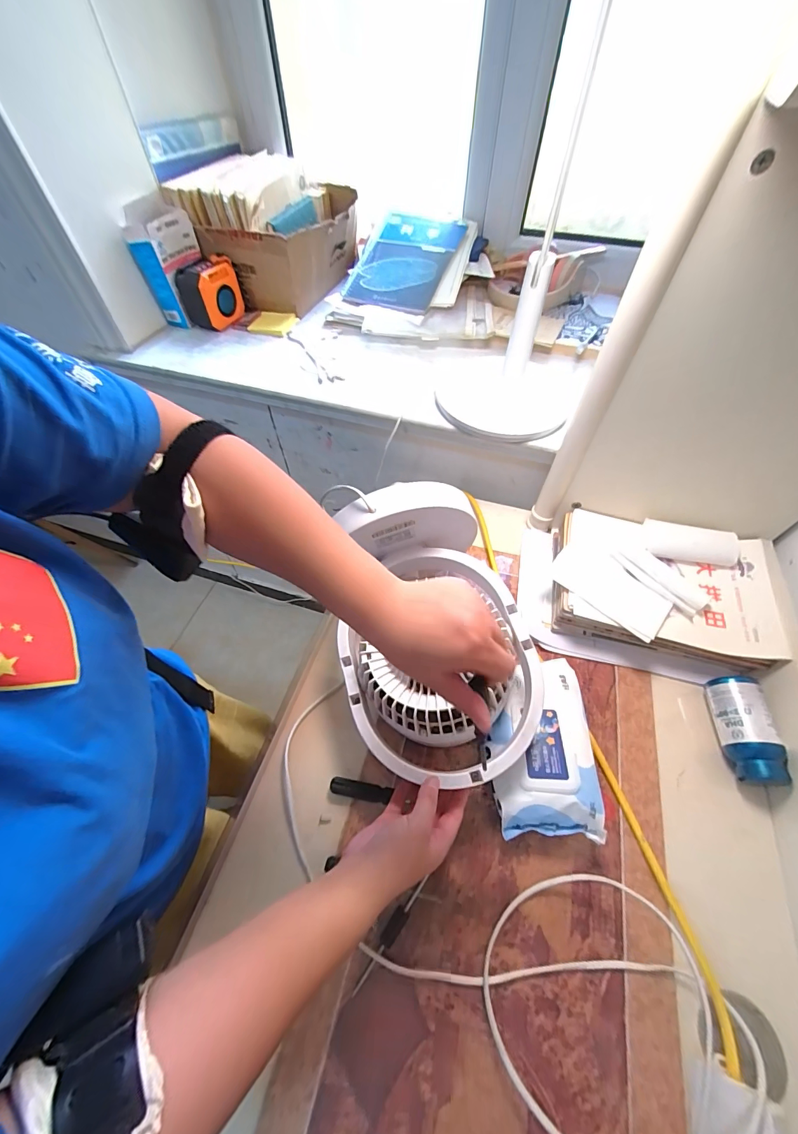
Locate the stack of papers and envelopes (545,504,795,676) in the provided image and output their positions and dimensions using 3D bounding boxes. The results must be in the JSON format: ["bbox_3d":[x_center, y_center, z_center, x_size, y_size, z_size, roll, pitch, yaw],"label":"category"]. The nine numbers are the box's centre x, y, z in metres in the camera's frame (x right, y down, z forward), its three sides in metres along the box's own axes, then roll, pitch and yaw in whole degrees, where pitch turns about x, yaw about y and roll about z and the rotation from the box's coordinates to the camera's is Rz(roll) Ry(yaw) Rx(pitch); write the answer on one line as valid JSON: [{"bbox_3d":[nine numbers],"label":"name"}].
[{"bbox_3d":[0.369,0.029,0.569,0.293,0.079,0.203,17,58,10],"label":"stack of papers and envelopes"}]

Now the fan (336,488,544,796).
[{"bbox_3d":[0.039,0.063,0.421,0.214,0.137,0.289,-10,57,-7],"label":"fan"}]

